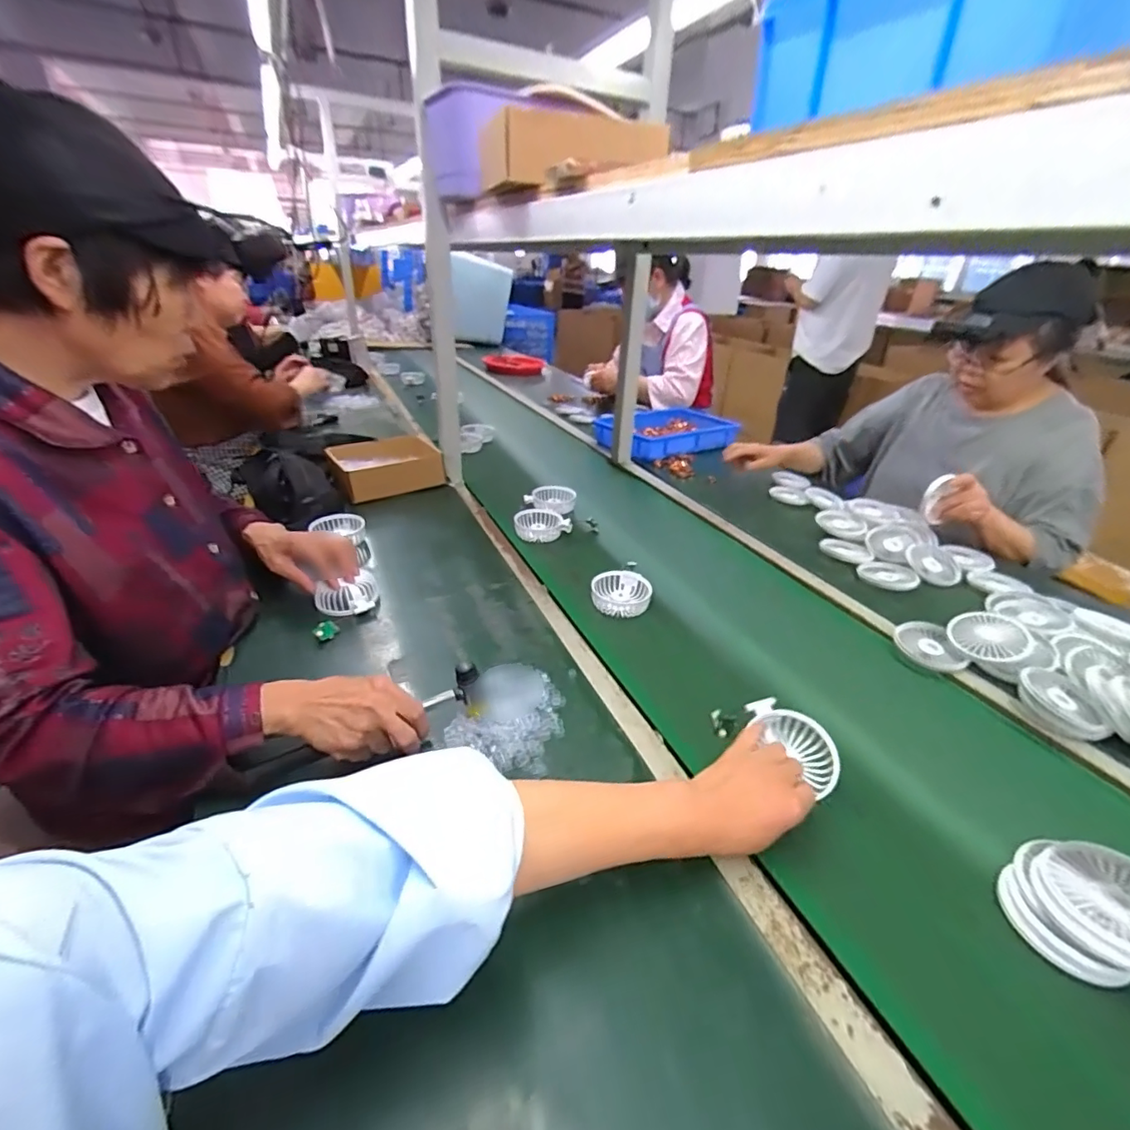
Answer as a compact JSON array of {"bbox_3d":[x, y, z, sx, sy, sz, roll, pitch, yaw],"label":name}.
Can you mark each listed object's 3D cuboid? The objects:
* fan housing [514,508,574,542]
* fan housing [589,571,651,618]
[{"bbox_3d":[-0.051,-0.079,1.005,0.097,0.032,0.098,-10,32,-22],"label":"fan housing"},{"bbox_3d":[0.084,0.043,0.807,0.088,0.034,0.082,2,30,-1],"label":"fan housing"}]

